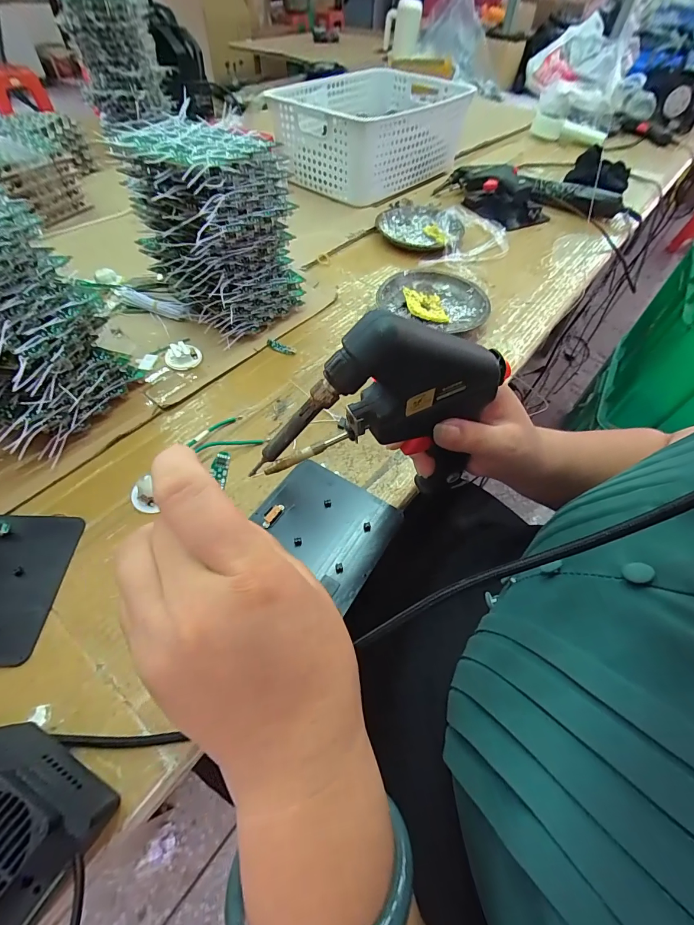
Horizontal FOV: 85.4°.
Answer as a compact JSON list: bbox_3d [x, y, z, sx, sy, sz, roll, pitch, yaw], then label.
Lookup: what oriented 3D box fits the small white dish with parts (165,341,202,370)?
[{"bbox_3d":[-0.190,-0.127,0.432,0.039,0.019,0.039,2,54,-2],"label":"small white dish with parts"}]

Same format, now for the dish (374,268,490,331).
[{"bbox_3d":[0.123,-0.221,0.521,0.127,0.027,0.135,2,54,-2],"label":"dish"}]

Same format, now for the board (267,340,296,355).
[{"bbox_3d":[-0.083,-0.143,0.471,0.040,0.006,0.012,19,56,11],"label":"board"}]

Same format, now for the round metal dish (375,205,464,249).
[{"bbox_3d":[0.133,-0.418,0.664,0.147,0.024,0.143,2,54,-2],"label":"round metal dish"}]

